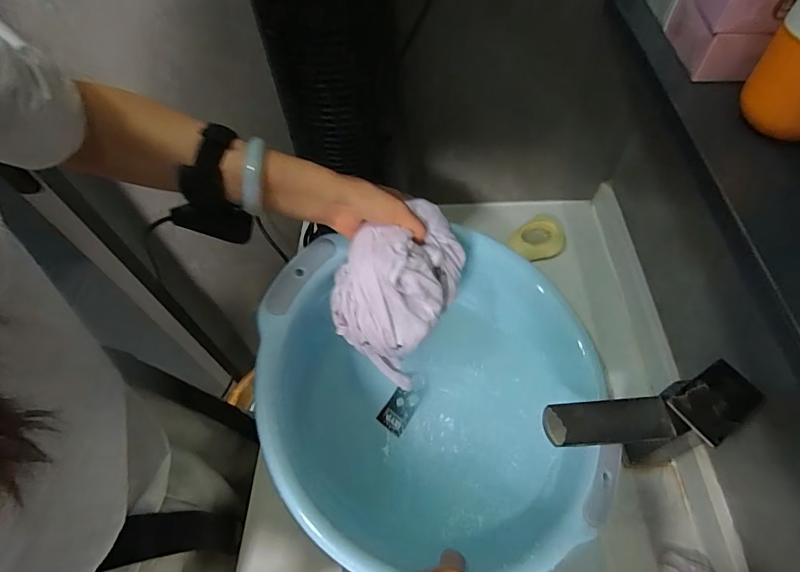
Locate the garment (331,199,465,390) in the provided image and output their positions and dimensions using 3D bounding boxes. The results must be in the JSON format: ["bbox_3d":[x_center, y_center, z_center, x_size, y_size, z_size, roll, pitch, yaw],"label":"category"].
[{"bbox_3d":[-0.004,0.001,0.458,0.111,0.139,0.144,19,59,15],"label":"garment"}]

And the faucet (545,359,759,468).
[{"bbox_3d":[0.217,0.135,0.409,0.159,0.196,0.057,-7,56,-2],"label":"faucet"}]

